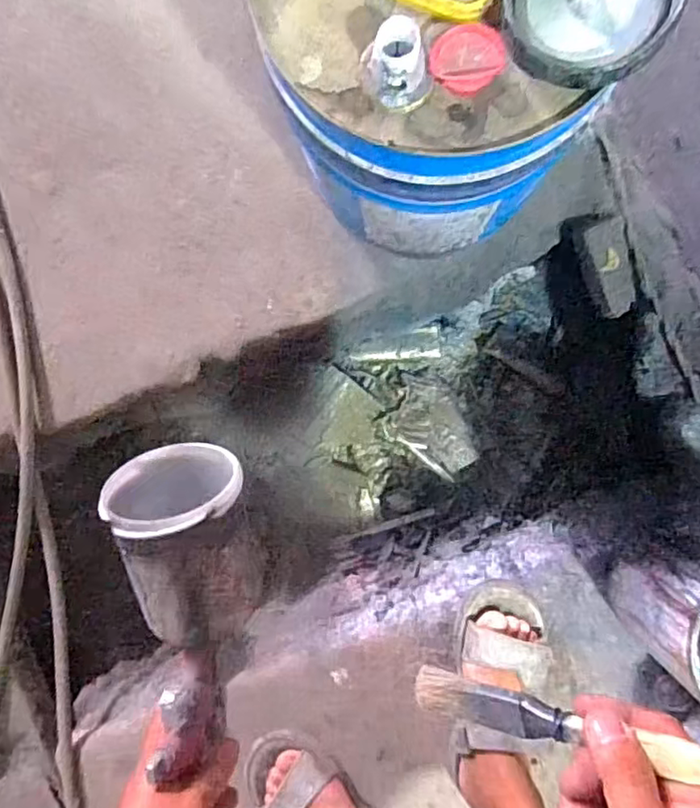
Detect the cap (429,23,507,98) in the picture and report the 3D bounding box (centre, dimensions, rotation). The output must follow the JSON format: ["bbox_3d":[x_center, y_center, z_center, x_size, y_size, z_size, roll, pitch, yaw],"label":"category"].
[{"bbox_3d":[0.071,-0.208,0.366,0.042,0.015,0.037,34,93,1],"label":"cap"}]

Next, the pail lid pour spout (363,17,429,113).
[{"bbox_3d":[0.030,-0.202,0.358,0.033,0.035,0.037,-24,91,3],"label":"pail lid pour spout"}]

